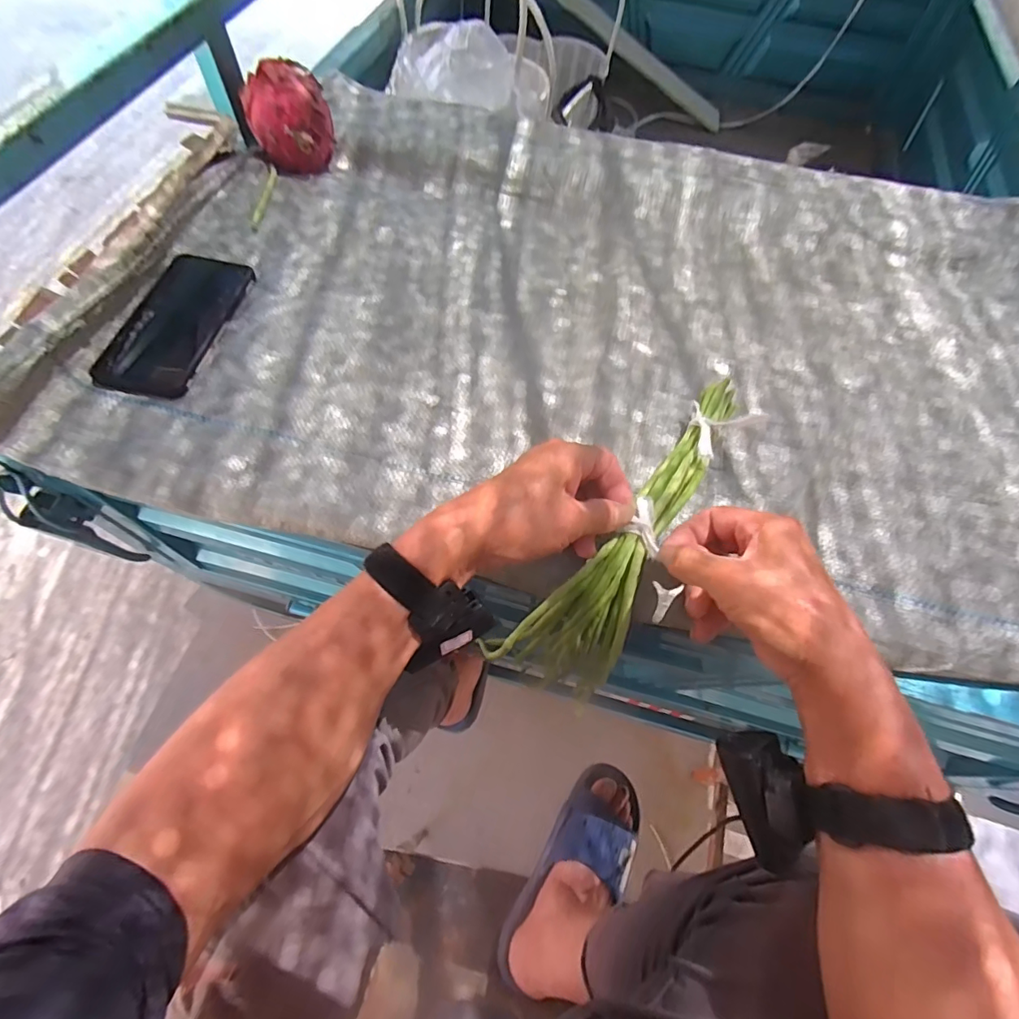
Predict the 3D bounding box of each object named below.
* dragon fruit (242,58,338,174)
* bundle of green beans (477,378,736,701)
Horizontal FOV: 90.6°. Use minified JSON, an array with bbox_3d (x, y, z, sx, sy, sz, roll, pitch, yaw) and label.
[{"bbox_3d":[-0.260,-0.463,0.598,0.095,0.090,0.093,-16,62,-12],"label":"dragon fruit"},{"bbox_3d":[0.105,0.009,0.411,0.077,0.083,0.294,32,83,14],"label":"bundle of green beans"}]

